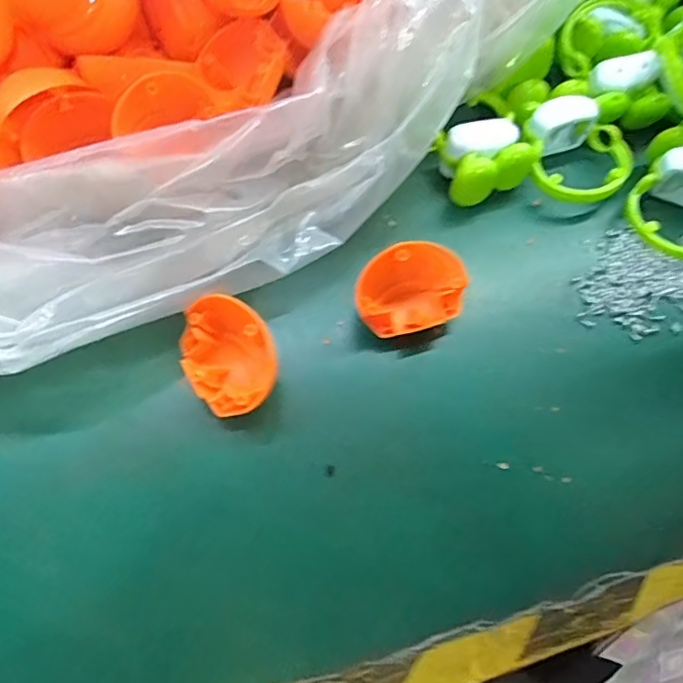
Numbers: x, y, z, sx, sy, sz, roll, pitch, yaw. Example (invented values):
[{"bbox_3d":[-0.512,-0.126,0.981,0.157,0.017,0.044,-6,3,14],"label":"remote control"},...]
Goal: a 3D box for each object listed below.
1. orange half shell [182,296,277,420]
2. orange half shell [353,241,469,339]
[{"bbox_3d":[-0.084,0.011,0.398,0.066,0.034,0.085,-2,82,19],"label":"orange half shell"},{"bbox_3d":[0.056,-0.045,0.429,0.090,0.027,0.071,-16,103,-4],"label":"orange half shell"}]

